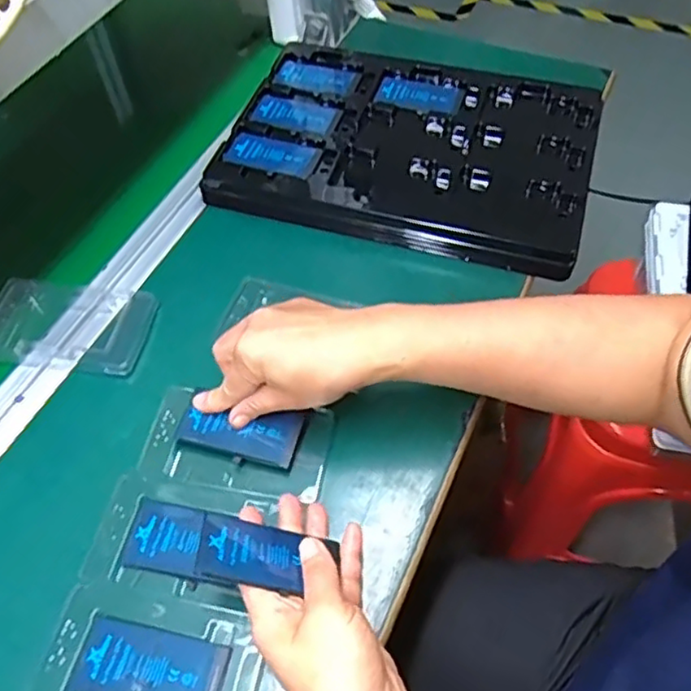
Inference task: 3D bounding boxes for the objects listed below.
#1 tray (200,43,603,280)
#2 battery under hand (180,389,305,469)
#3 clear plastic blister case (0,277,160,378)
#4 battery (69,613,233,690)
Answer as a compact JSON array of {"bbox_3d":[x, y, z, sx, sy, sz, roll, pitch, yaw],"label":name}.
[{"bbox_3d":[0.062,-0.190,0.614,0.329,0.041,0.225,14,57,13],"label":"tray"},{"bbox_3d":[-0.074,0.060,0.459,0.086,0.005,0.037,11,79,10],"label":"battery under hand"},{"bbox_3d":[-0.225,-0.015,0.532,0.133,0.024,0.080,7,56,8],"label":"clear plastic blister case"},{"bbox_3d":[-0.114,0.190,0.382,0.087,0.004,0.044,10,57,10],"label":"battery"}]

